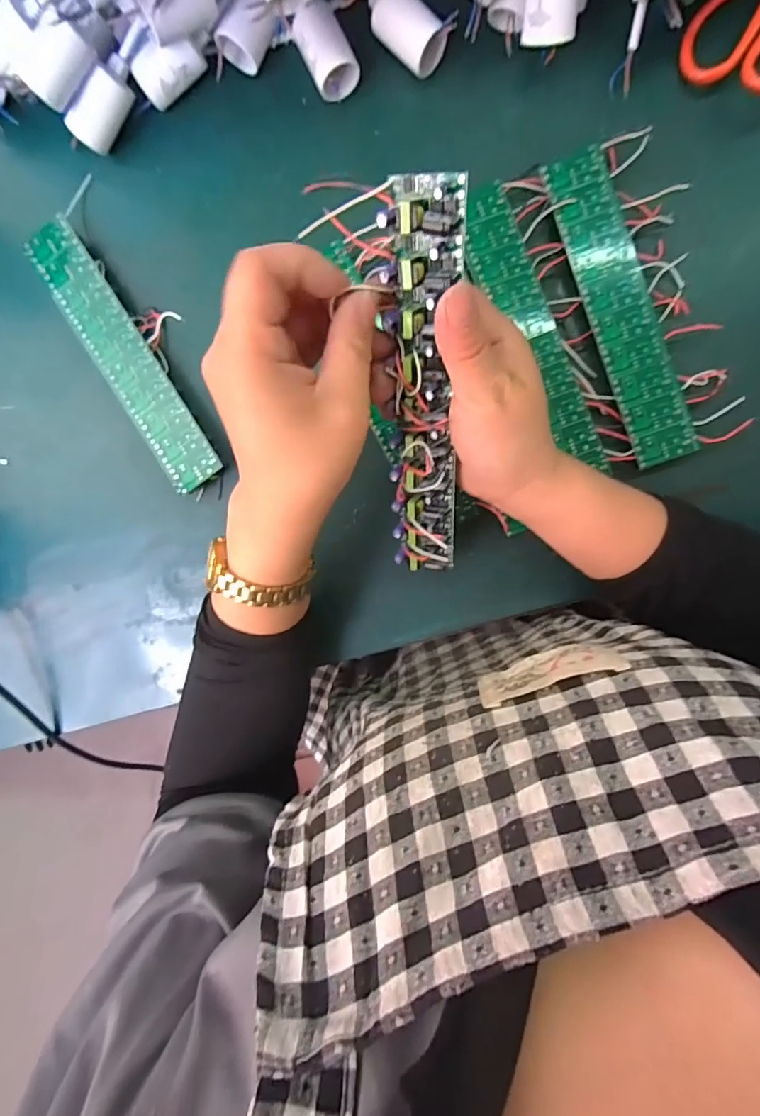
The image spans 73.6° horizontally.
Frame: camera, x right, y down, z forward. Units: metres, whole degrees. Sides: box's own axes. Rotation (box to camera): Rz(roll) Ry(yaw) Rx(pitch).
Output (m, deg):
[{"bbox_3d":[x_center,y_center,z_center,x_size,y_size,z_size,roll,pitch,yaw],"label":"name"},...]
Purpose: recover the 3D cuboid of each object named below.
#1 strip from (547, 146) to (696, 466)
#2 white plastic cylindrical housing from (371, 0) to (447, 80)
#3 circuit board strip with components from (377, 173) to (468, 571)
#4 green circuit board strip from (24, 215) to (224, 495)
[{"bbox_3d":[0.155,-0.160,0.330,0.039,0.015,0.200,-19,93,6],"label":"strip"},{"bbox_3d":[0.017,-0.334,0.323,0.047,0.024,0.026,43,96,0],"label":"white plastic cylindrical housing"},{"bbox_3d":[0.023,-0.072,0.261,0.036,0.020,0.197,0,128,4],"label":"circuit board strip with components"},{"bbox_3d":[-0.172,-0.136,0.348,0.038,0.018,0.196,-32,92,6],"label":"green circuit board strip"}]

